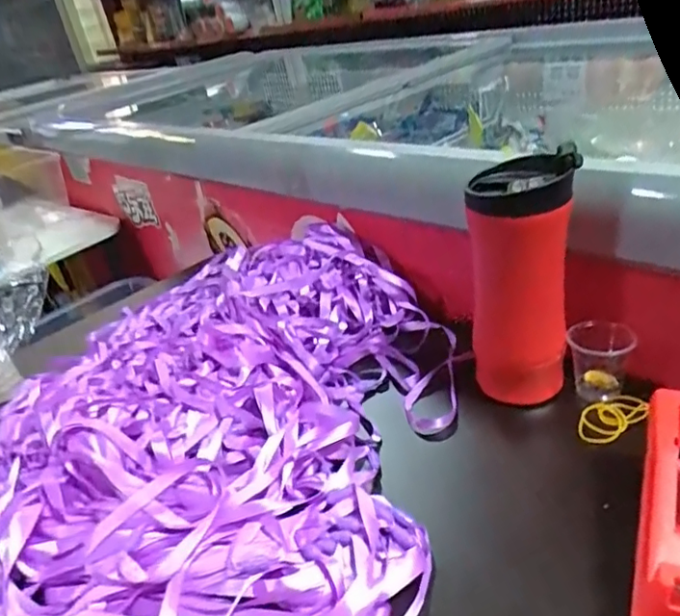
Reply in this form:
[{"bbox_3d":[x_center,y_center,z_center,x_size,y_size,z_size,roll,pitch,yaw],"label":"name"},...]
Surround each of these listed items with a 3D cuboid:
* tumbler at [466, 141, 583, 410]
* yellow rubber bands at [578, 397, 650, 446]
[{"bbox_3d":[0.142,-0.018,0.442,0.072,0.181,0.073,0,32,18],"label":"tumbler"},{"bbox_3d":[0.212,0.086,0.441,0.060,0.009,0.032,-24,33,-21],"label":"yellow rubber bands"}]

